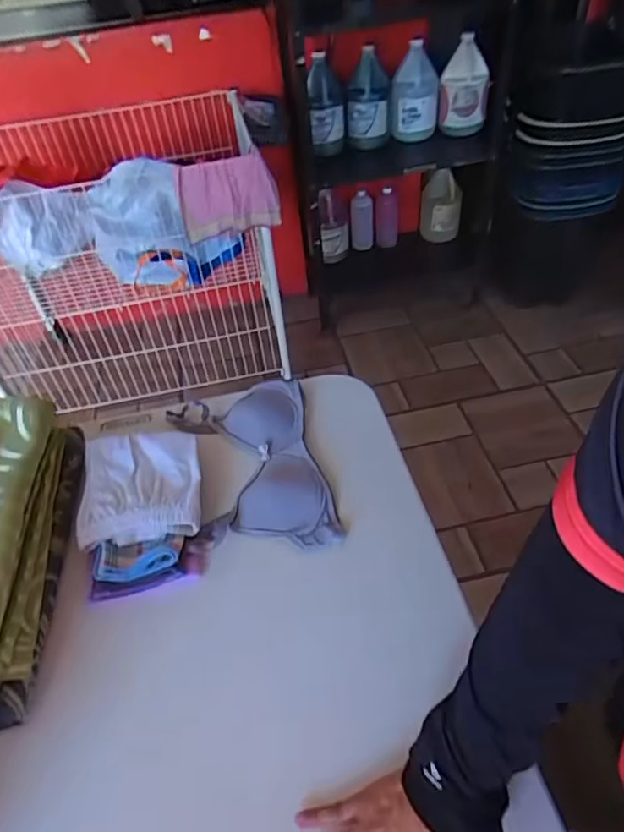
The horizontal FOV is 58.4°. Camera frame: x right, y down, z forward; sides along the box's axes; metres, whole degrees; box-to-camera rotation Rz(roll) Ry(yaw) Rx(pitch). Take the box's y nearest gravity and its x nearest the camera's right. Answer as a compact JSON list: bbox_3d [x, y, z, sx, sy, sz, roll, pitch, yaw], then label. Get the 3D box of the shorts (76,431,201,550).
[{"bbox_3d":[-0.213,0.082,0.696,0.142,0.025,0.157,-10,45,-3],"label":"shorts"}]

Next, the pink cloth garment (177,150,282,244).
[{"bbox_3d":[-0.204,-0.548,1.403,0.243,0.216,0.026,-15,61,-10],"label":"pink cloth garment"}]

